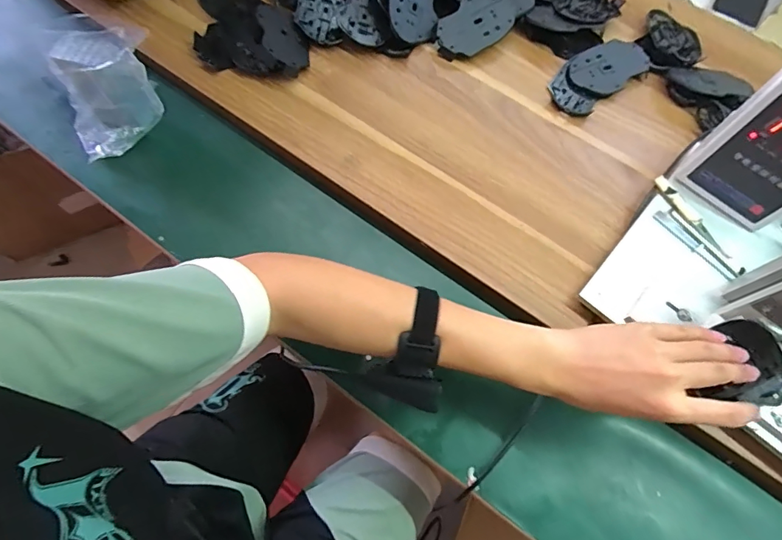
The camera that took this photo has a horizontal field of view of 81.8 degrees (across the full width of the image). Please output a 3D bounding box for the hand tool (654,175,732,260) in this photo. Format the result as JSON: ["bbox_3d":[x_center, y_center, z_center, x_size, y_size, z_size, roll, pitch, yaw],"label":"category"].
[{"bbox_3d":[0.342,-0.060,0.513,0.016,0.011,0.114,-34,74,-15],"label":"hand tool"}]

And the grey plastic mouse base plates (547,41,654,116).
[{"bbox_3d":[0.281,-0.267,0.615,0.144,0.018,0.073,-35,74,-15],"label":"grey plastic mouse base plates"}]

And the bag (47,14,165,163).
[{"bbox_3d":[-0.332,-0.215,0.527,0.127,0.124,0.078,-29,73,-14],"label":"bag"}]

